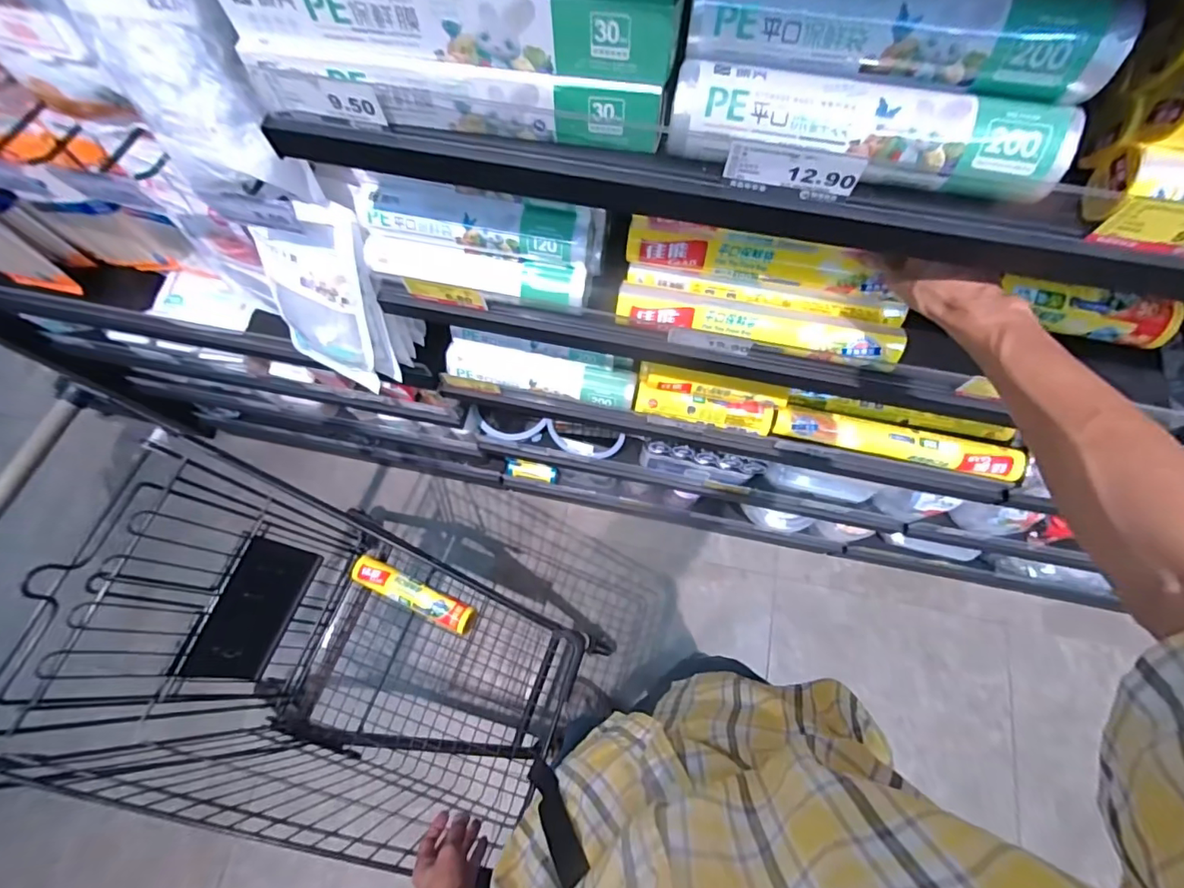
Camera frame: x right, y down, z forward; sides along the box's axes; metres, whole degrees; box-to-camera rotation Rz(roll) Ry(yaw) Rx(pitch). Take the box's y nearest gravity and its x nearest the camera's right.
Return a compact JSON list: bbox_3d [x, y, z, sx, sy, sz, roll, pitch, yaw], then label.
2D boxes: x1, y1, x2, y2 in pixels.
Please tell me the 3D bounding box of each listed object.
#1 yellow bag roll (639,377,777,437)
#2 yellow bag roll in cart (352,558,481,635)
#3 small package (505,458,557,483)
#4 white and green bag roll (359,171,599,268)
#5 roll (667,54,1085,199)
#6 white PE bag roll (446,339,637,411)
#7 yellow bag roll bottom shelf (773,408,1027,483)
[{"bbox_3d":[0.172,-0.061,0.775,0.208,0.061,0.044,10,71,5],"label":"yellow bag roll"},{"bbox_3d":[-0.347,0.297,1.009,0.270,0.059,0.055,22,72,9],"label":"yellow bag roll in cart"},{"bbox_3d":[-0.161,0.069,1.362,0.142,0.047,0.040,12,71,6],"label":"small package"},{"bbox_3d":[-0.120,-0.241,0.552,0.252,0.057,0.057,9,71,5],"label":"white and green bag roll"},{"bbox_3d":[0.179,-0.209,0.345,0.254,0.046,0.047,10,71,5],"label":"roll"},{"bbox_3d":[-0.082,-0.113,0.804,0.303,0.051,0.056,11,71,5],"label":"white PE bag roll"},{"bbox_3d":[0.456,-0.009,0.774,0.352,0.040,0.053,12,71,6],"label":"yellow bag roll bottom shelf"}]

